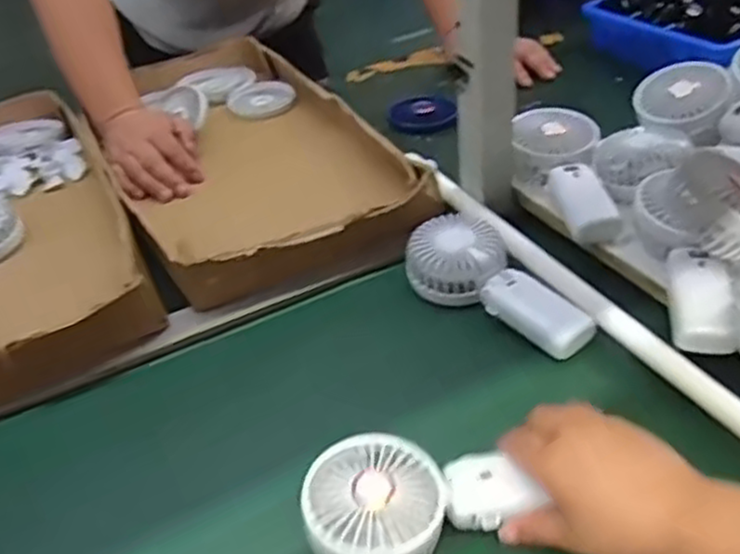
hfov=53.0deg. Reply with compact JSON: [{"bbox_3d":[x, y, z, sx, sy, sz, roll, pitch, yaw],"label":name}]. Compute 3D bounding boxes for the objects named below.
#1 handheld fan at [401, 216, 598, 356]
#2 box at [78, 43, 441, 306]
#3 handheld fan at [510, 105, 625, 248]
[{"bbox_3d":[0.104,0.005,0.643,0.088,0.041,0.186,-23,41,-19],"label":"handheld fan"},{"bbox_3d":[-0.143,-0.144,0.854,0.276,0.058,0.521,-21,41,-18],"label":"box"},{"bbox_3d":[0.194,-0.095,0.718,0.085,0.041,0.167,-11,52,-5],"label":"handheld fan"}]

